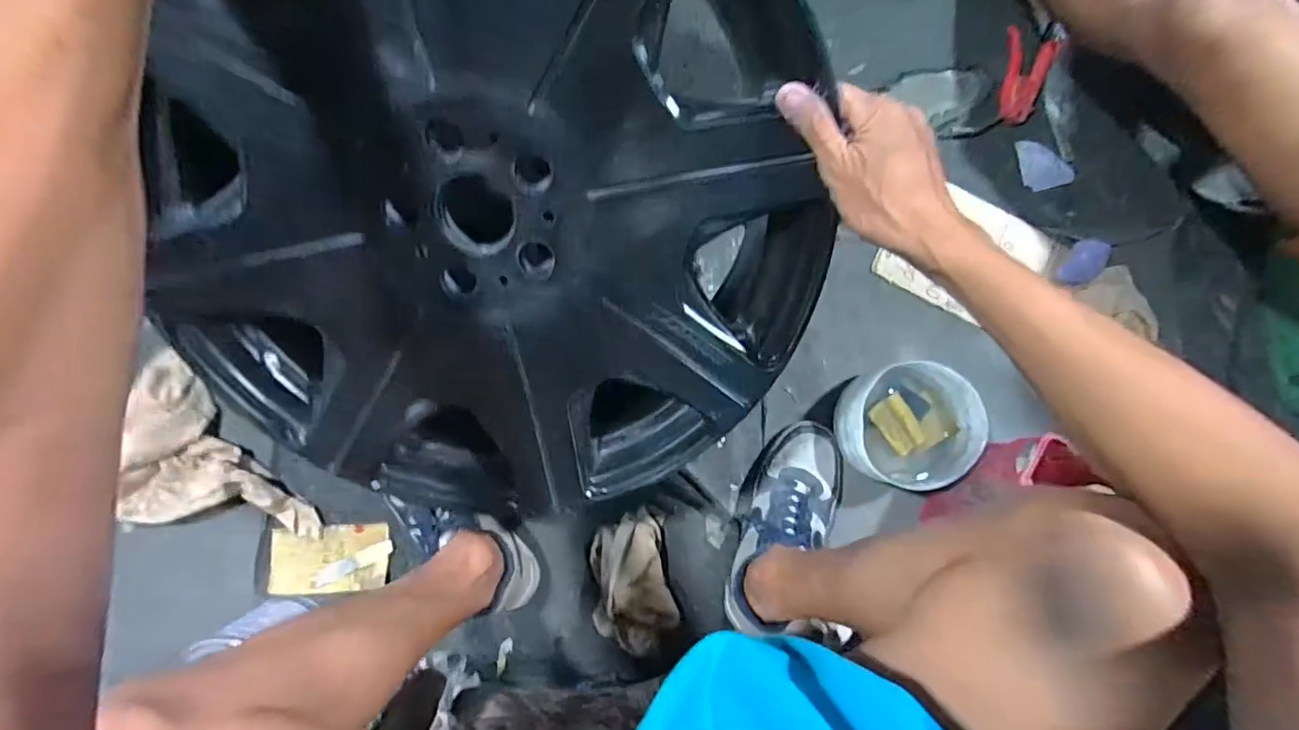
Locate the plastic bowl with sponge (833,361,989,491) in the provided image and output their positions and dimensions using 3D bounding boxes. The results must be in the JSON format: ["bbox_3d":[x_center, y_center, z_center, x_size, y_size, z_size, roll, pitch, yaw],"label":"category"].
[{"bbox_3d":[0.321,0.075,0.706,0.162,0.099,0.148,0,85,-4],"label":"plastic bowl with sponge"}]

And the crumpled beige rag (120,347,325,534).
[{"bbox_3d":[-0.562,0.138,0.678,0.146,0.052,0.285,-39,88,-6],"label":"crumpled beige rag"}]

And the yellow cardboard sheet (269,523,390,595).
[{"bbox_3d":[-0.401,0.244,0.697,0.141,0.011,0.081,-2,85,-4],"label":"yellow cardboard sheet"}]

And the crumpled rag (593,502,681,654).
[{"bbox_3d":[-0.021,0.274,0.687,0.102,0.058,0.175,-7,85,-4],"label":"crumpled rag"}]

